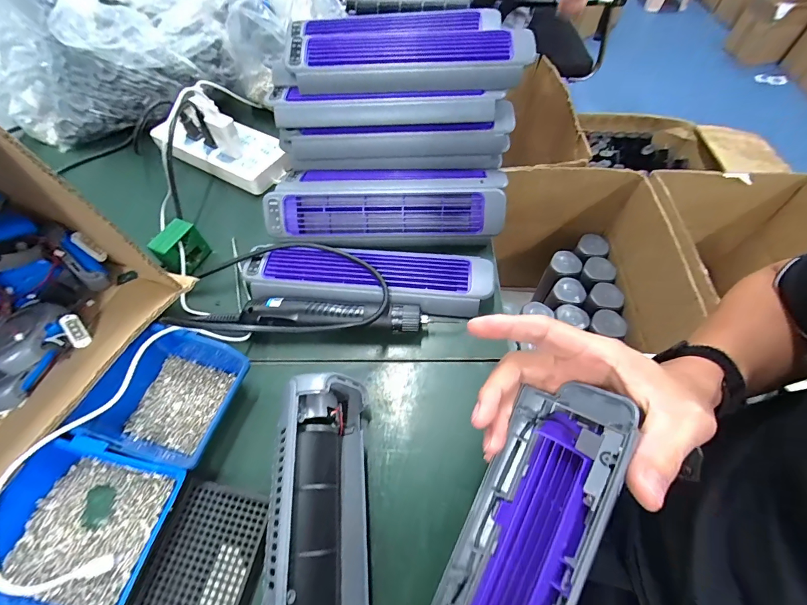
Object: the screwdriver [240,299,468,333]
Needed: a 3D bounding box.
[{"bbox_3d":[-0.056,0.013,0.408,0.238,0.031,0.036,0,58,2],"label":"screwdriver"}]

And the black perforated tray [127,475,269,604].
[{"bbox_3d":[-0.164,0.220,0.294,0.091,0.011,0.133,11,59,8],"label":"black perforated tray"}]

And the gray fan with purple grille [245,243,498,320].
[{"bbox_3d":[-0.041,-0.031,0.442,0.290,0.033,0.083,6,59,5],"label":"gray fan with purple grille"}]

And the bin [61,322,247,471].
[{"bbox_3d":[-0.226,0.091,0.357,0.124,0.064,0.110,15,59,8],"label":"bin"}]

